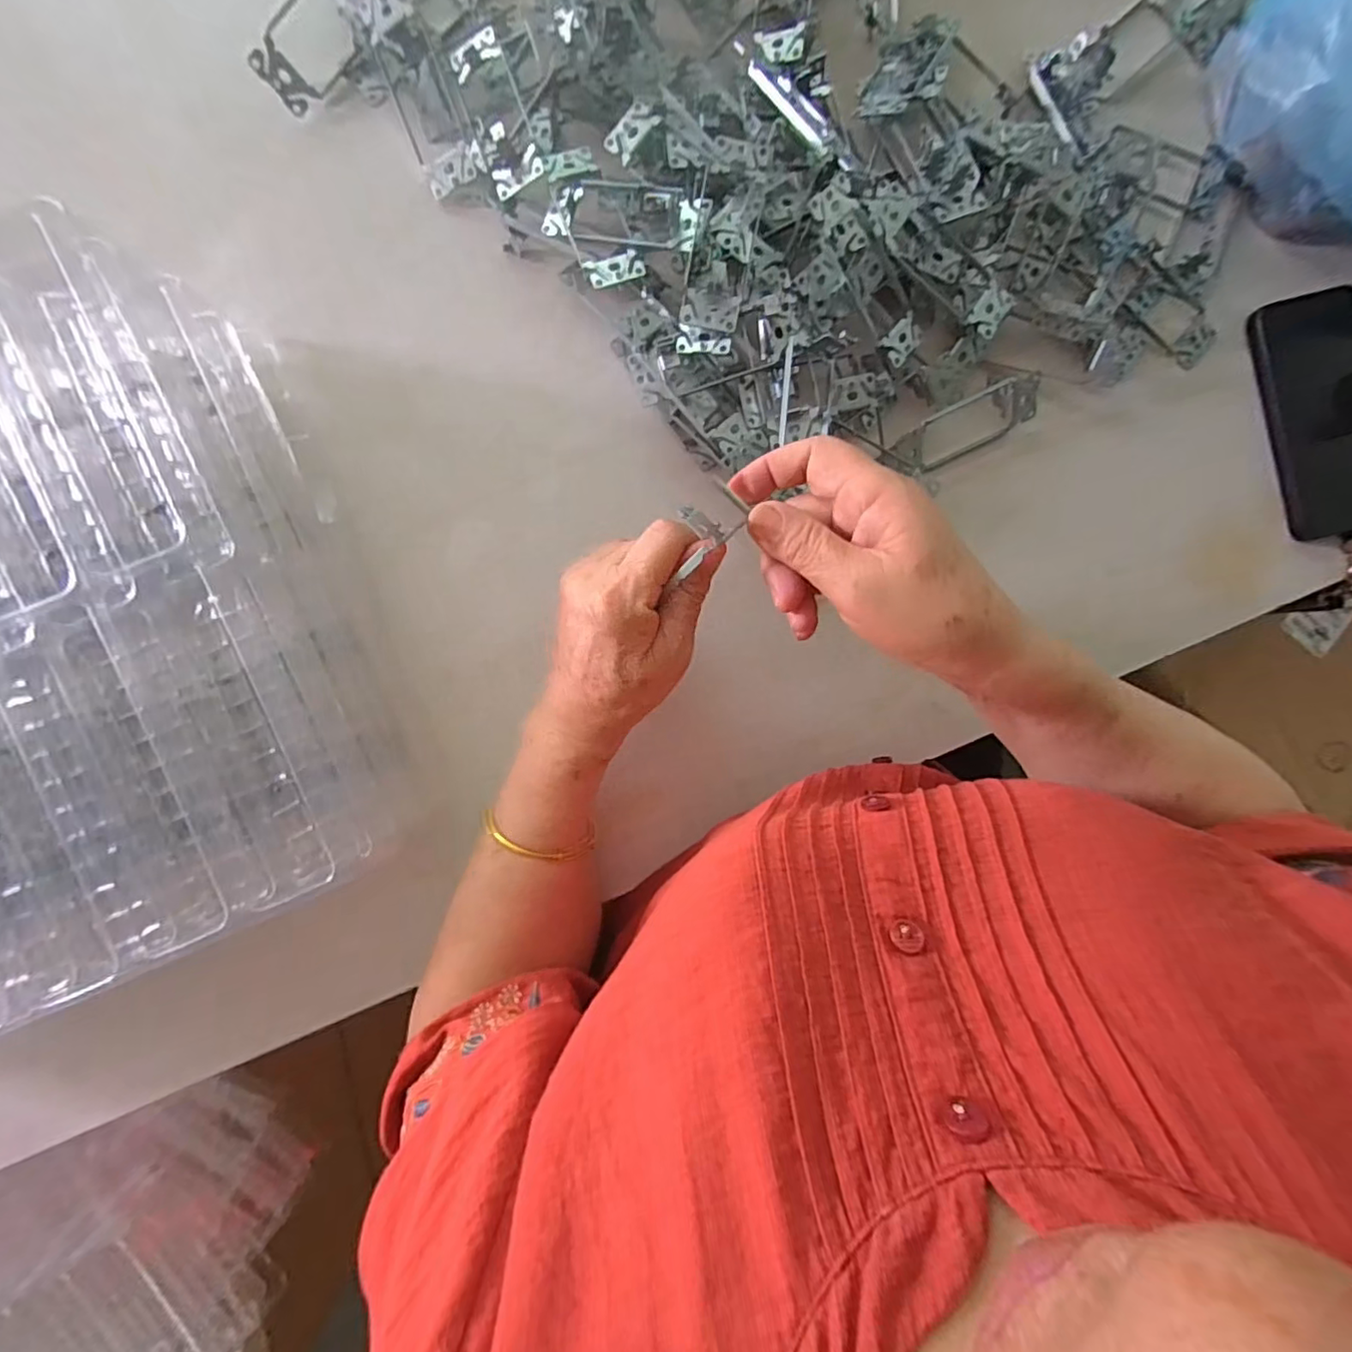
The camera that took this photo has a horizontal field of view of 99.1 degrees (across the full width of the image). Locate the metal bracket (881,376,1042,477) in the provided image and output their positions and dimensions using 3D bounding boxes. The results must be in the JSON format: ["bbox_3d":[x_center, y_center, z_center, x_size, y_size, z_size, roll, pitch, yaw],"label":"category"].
[{"bbox_3d":[0.195,-0.168,0.390,0.110,0.019,0.031,-27,94,-2],"label":"metal bracket"}]

